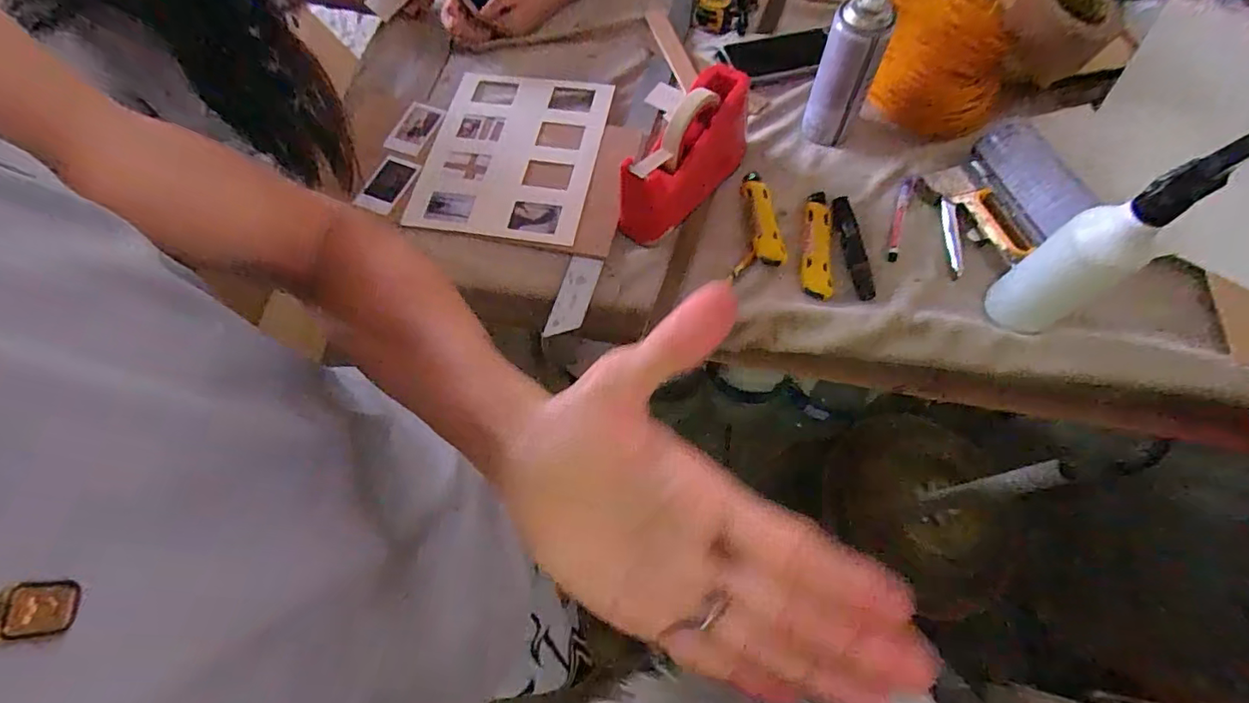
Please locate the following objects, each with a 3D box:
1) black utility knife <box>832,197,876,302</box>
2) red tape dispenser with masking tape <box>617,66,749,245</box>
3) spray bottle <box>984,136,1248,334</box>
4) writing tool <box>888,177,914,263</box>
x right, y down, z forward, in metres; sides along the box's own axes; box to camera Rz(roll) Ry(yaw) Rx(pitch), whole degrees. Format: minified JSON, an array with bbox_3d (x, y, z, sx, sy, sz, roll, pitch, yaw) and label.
[{"bbox_3d":[0.265,-0.122,0.627,0.027,0.010,0.136,-5,66,-1],"label":"black utility knife"},{"bbox_3d":[0.075,-0.227,0.631,0.068,0.107,0.200,32,71,14],"label":"red tape dispenser with masking tape"},{"bbox_3d":[0.435,-0.098,0.492,0.086,0.227,0.071,-28,69,-11],"label":"spray bottle"},{"bbox_3d":[0.333,-0.160,0.652,0.013,0.009,0.124,19,68,9],"label":"writing tool"}]

